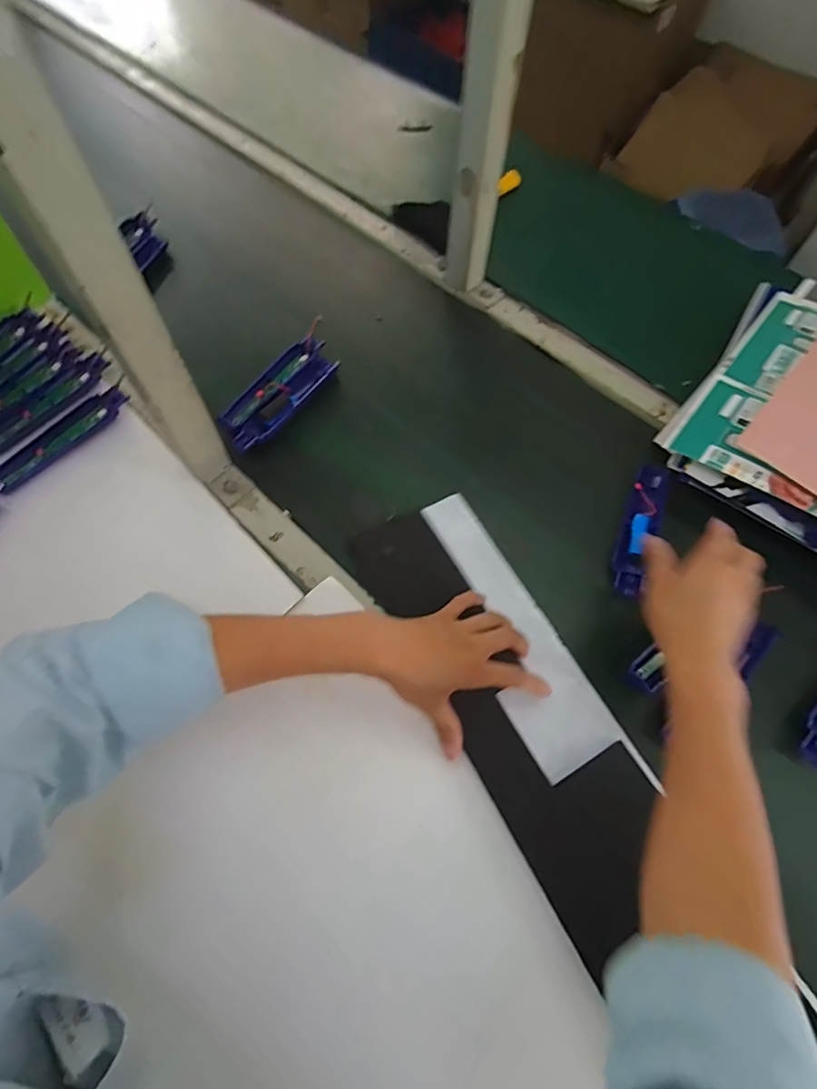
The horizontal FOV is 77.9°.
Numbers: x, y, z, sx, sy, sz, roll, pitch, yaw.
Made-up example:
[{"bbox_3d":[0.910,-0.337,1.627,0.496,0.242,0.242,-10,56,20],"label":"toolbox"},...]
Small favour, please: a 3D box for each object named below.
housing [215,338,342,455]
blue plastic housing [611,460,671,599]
[{"bbox_3d":[-0.158,-0.188,0.614,0.072,0.015,0.177,27,67,13],"label":"housing"},{"bbox_3d":[0.254,-0.020,0.554,0.036,0.016,0.171,24,66,11],"label":"blue plastic housing"}]

